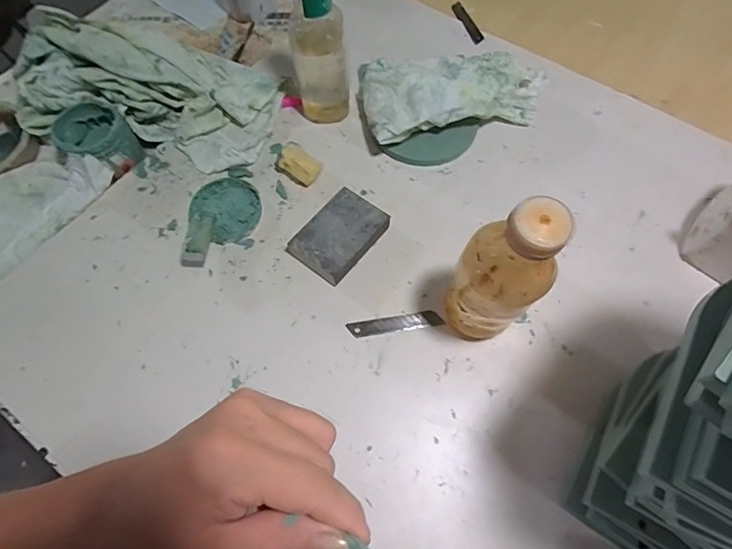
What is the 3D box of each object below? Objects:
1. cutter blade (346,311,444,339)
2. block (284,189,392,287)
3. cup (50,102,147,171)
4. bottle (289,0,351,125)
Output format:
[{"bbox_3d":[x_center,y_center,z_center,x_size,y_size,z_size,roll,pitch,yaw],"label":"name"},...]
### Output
[{"bbox_3d":[0.031,0.053,0.473,0.099,0.004,0.018,-9,73,-2],"label":"cutter blade"},{"bbox_3d":[-0.030,-0.043,0.499,0.068,0.026,0.101,38,71,16],"label":"block"},{"bbox_3d":[-0.326,-0.164,0.541,0.083,0.059,0.074,40,72,17],"label":"cup"},{"bbox_3d":[-0.053,-0.255,0.499,0.061,0.201,0.052,0,66,1],"label":"bottle"}]

